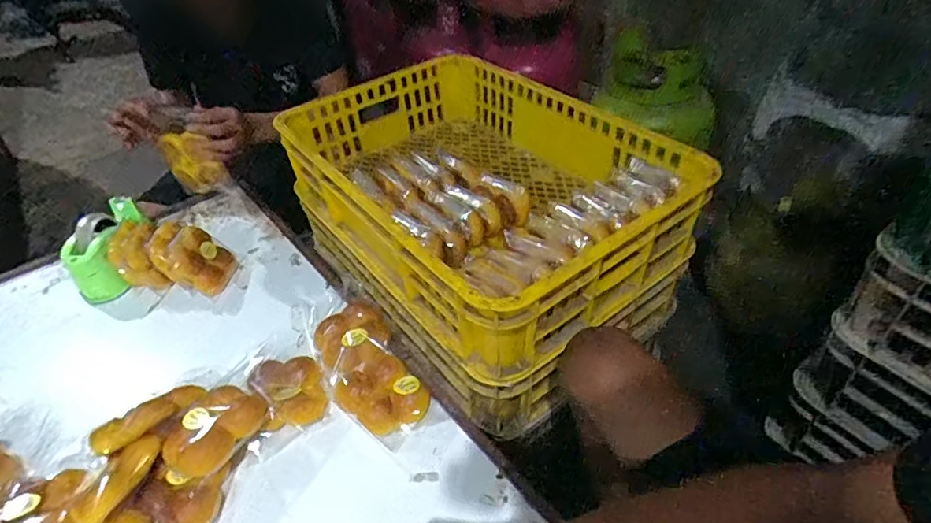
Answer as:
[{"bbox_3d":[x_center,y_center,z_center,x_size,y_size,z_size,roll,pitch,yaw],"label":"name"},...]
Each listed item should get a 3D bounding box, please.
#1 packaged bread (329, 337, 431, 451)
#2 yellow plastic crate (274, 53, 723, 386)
[{"bbox_3d":[-0.121,0.190,0.749,0.144,0.057,0.109,27,51,31],"label":"packaged bread"},{"bbox_3d":[0.029,-0.136,0.848,0.460,0.156,0.598,-29,47,-24],"label":"yellow plastic crate"}]

